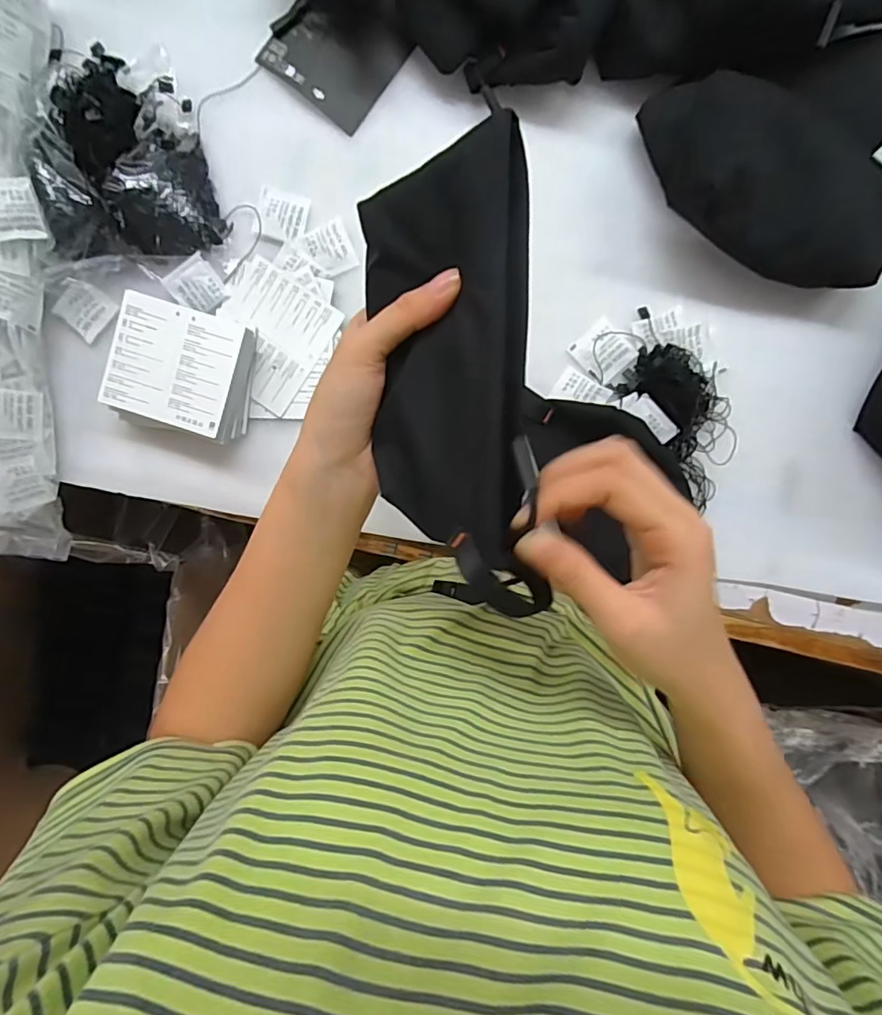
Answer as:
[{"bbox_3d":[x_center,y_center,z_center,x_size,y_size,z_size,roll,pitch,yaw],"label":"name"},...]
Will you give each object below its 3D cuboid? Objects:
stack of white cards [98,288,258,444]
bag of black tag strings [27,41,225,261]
[{"bbox_3d":[-0.208,-0.109,0.419,0.103,0.037,0.096,14,95,1],"label":"stack of white cards"},{"bbox_3d":[-0.242,-0.273,0.401,0.115,0.051,0.145,-5,94,2],"label":"bag of black tag strings"}]

